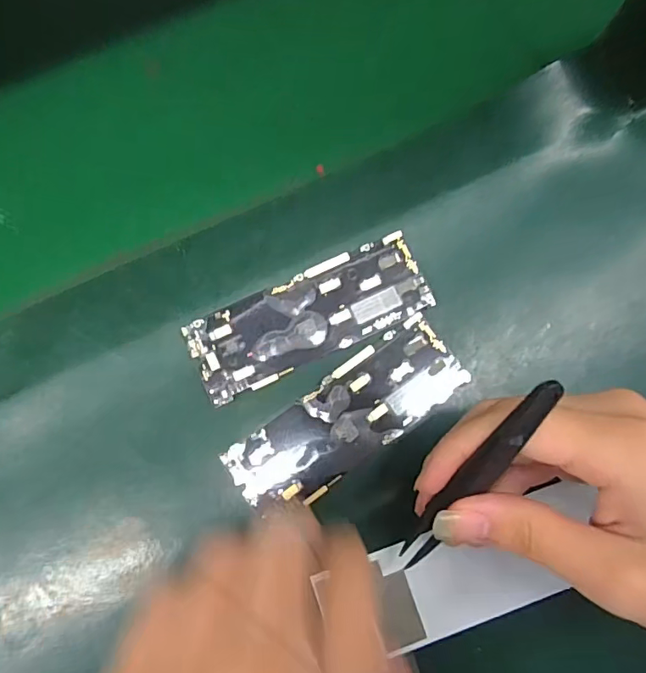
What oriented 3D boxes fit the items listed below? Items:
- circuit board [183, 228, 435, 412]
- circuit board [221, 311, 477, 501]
[{"bbox_3d":[-0.006,-0.011,0.258,0.122,0.004,0.043,-26,83,-4],"label":"circuit board"},{"bbox_3d":[0.013,0.041,0.252,0.122,0.004,0.044,-37,84,-6],"label":"circuit board"}]

